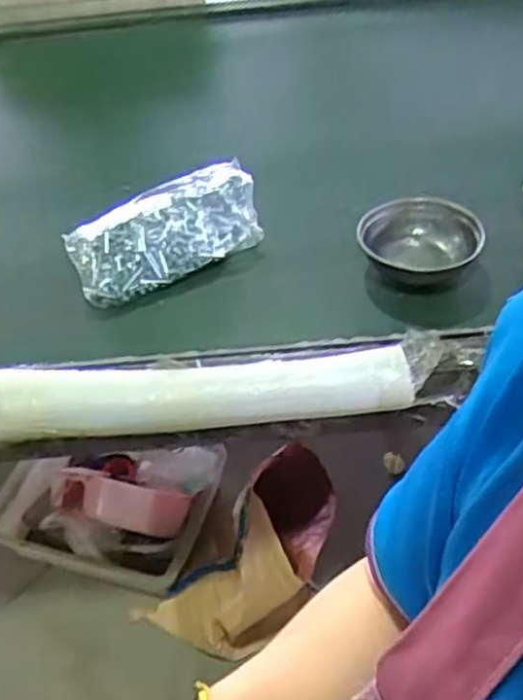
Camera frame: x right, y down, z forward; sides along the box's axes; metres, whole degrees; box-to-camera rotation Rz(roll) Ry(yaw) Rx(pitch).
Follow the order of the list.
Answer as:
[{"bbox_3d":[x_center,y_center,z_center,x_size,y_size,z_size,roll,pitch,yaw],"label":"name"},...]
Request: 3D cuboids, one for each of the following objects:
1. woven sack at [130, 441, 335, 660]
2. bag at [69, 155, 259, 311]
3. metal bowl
[{"bbox_3d":[-0.034,0.462,1.475,0.214,0.487,0.291,24,39,-25],"label":"woven sack"},{"bbox_3d":[-0.131,-0.166,0.995,0.266,0.073,0.147,-21,47,-13],"label":"bag"},{"bbox_3d":[0.199,-0.138,0.922,0.124,0.069,0.163,-25,48,-17],"label":"metal bowl"}]

